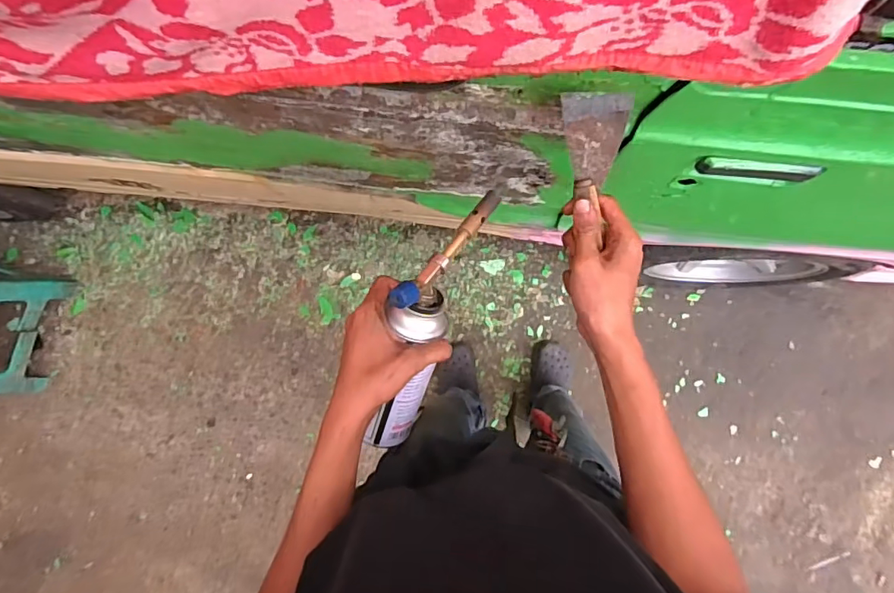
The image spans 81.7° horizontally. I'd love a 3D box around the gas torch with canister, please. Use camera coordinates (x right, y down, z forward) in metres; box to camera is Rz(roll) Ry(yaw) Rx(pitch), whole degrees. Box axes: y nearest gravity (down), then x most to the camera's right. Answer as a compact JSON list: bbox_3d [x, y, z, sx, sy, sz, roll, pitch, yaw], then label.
[{"bbox_3d":[-0.025,0.038,0.483,0.055,0.106,0.273,18,109,1],"label":"gas torch with canister"}]

